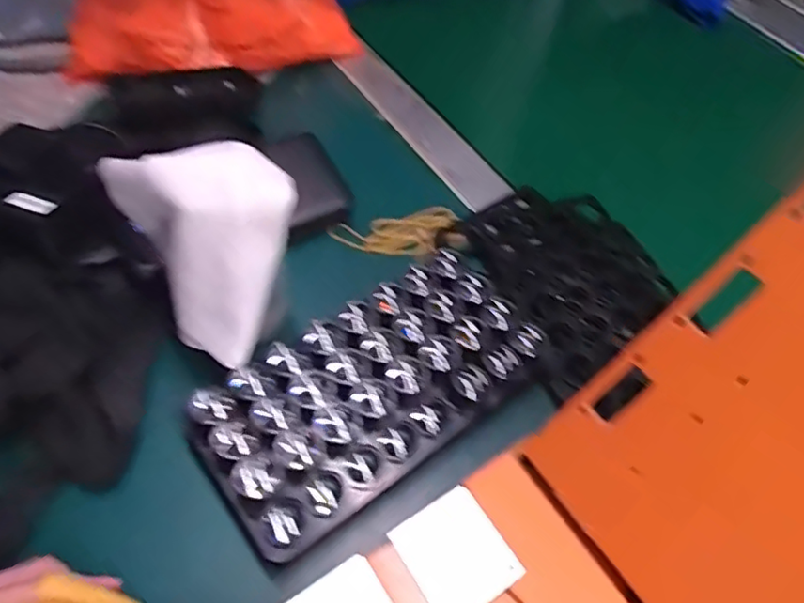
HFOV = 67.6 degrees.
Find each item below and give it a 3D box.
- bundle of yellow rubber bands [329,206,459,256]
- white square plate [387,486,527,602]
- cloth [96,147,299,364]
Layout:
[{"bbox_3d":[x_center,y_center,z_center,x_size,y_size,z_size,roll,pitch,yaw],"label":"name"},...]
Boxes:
[{"bbox_3d":[-0.002,-0.048,0.442,0.091,0.009,0.038,-16,58,-17],"label":"bundle of yellow rubber bands"},{"bbox_3d":[0.025,0.119,0.283,0.045,0.004,0.050,-28,62,-23],"label":"white square plate"},{"bbox_3d":[-0.098,-0.030,0.320,0.072,0.102,0.084,-32,63,-25],"label":"cloth"}]

